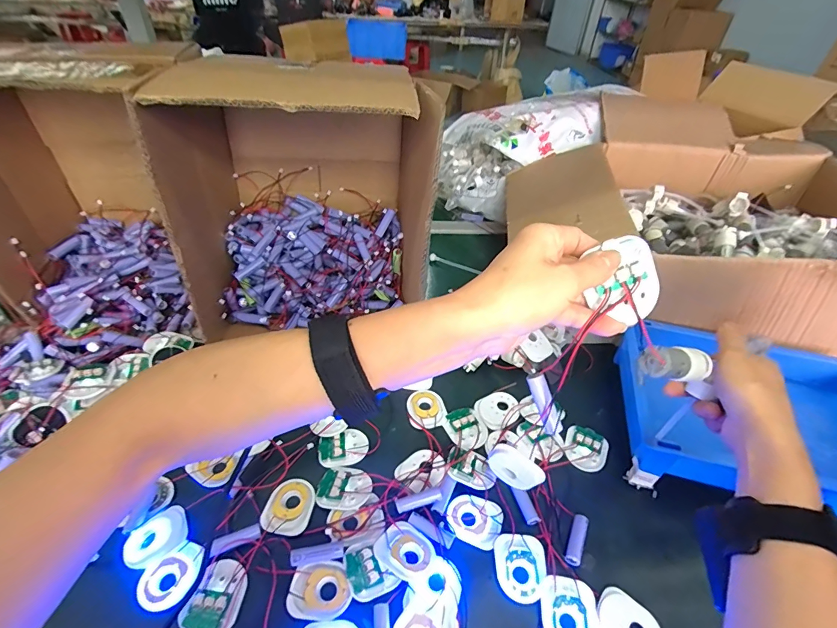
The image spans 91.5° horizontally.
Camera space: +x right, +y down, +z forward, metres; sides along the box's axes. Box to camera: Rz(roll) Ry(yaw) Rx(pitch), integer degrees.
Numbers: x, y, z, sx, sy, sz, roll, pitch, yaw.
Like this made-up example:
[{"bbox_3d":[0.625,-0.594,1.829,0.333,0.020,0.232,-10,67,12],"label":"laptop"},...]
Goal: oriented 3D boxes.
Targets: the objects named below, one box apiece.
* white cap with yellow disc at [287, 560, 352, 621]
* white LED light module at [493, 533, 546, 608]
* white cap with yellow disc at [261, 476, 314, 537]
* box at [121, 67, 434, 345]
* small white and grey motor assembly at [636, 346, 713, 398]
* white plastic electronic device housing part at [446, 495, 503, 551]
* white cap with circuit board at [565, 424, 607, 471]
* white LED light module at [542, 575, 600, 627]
[{"bbox_3d":[-0.090,0.254,0.375,0.056,0.011,0.043,0,42,-4],"label":"white cap with yellow disc"},{"bbox_3d":[0.100,0.246,0.395,0.048,0.006,0.057,4,42,0],"label":"white LED light module"},{"bbox_3d":[-0.135,0.202,0.432,0.047,0.010,0.061,7,42,4],"label":"white cap with yellow disc"},{"bbox_3d":[-0.154,-0.180,0.570,0.287,0.279,0.282,-4,42,-9],"label":"box"},{"bbox_3d":[0.200,0.042,0.314,0.066,0.026,0.025,11,38,-21],"label":"small white and grey motor assembly"},{"bbox_3d":[0.059,0.216,0.431,0.056,0.016,0.047,15,43,12],"label":"white plastic electronic device housing part"},{"bbox_3d":[0.206,0.165,0.502,0.049,0.009,0.057,21,44,19],"label":"white cap with circuit board"},{"bbox_3d":[0.137,0.272,0.370,0.048,0.006,0.059,7,42,3],"label":"white LED light module"}]

